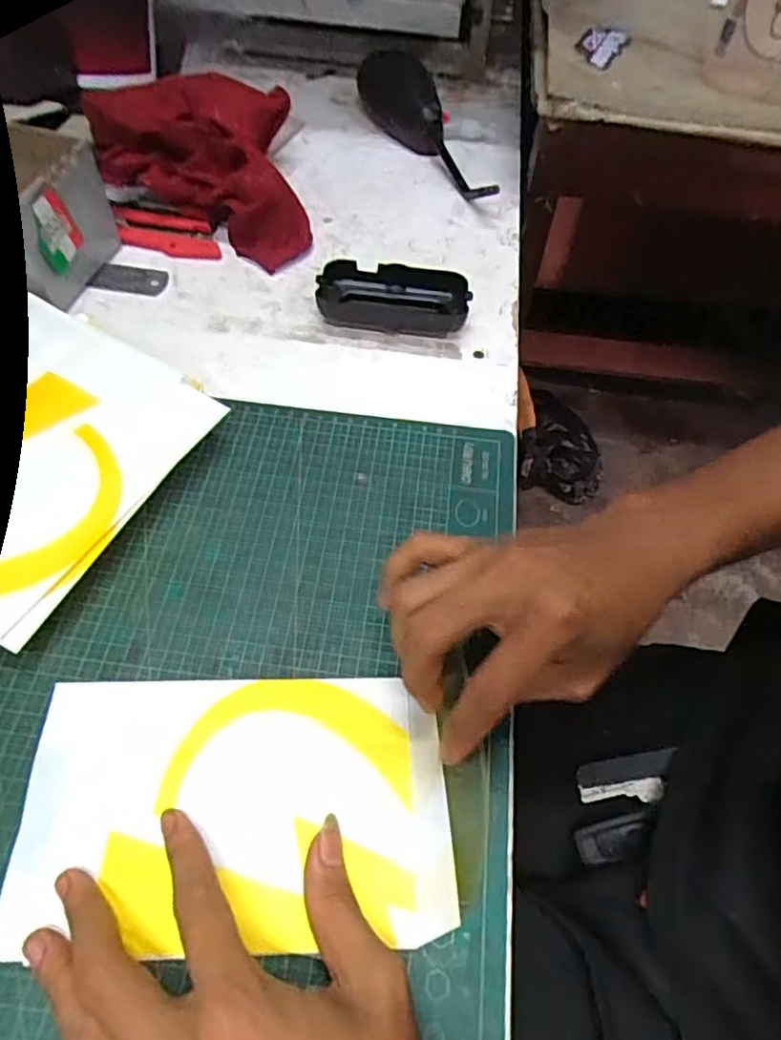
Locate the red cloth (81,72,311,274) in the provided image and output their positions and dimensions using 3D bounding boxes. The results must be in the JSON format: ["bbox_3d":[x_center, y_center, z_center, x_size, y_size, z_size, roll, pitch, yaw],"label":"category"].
[{"bbox_3d":[-0.163,-0.301,0.525,0.170,0.072,0.192,-8,57,-8],"label":"red cloth"}]

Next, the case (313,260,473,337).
[{"bbox_3d":[0.002,-0.168,0.480,0.110,0.027,0.051,5,56,1],"label":"case"}]

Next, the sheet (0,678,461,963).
[{"bbox_3d":[-0.071,0.131,0.291,0.192,0.009,0.112,1,56,-2],"label":"sheet"}]

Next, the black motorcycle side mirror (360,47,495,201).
[{"bbox_3d":[0.032,-0.371,0.606,0.072,0.038,0.240,-10,57,-10],"label":"black motorcycle side mirror"}]

